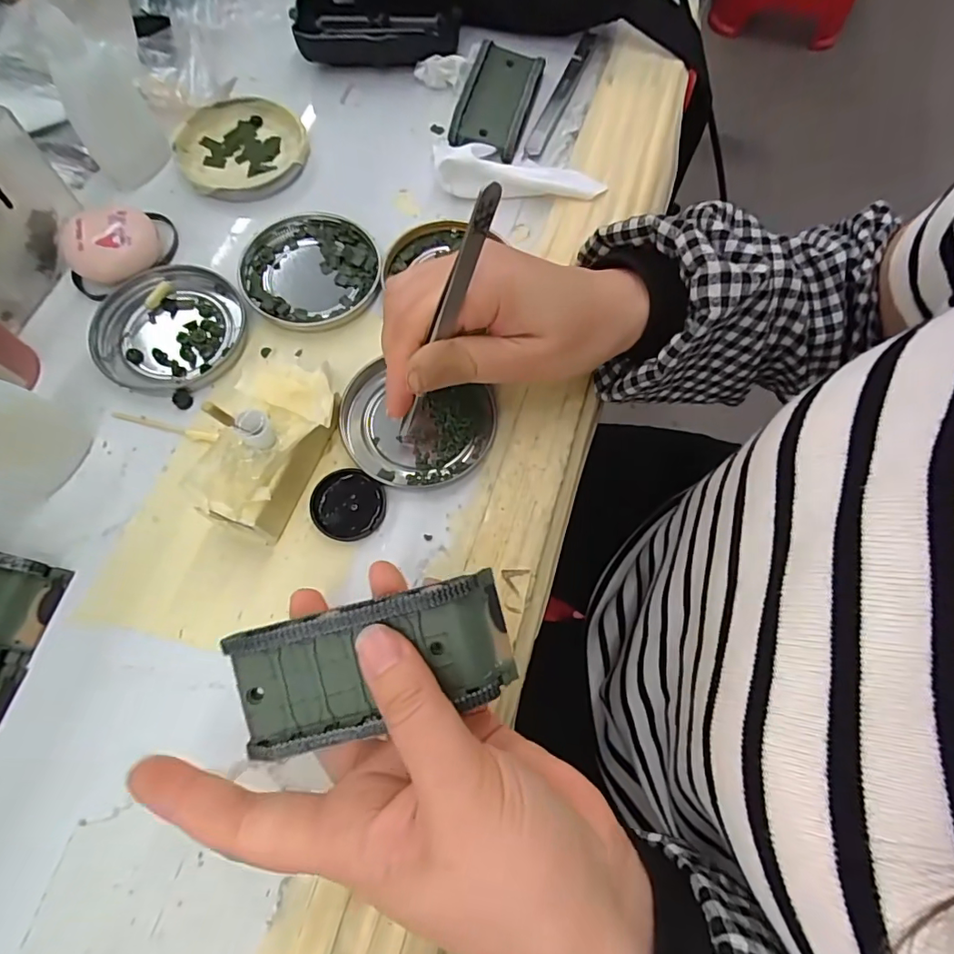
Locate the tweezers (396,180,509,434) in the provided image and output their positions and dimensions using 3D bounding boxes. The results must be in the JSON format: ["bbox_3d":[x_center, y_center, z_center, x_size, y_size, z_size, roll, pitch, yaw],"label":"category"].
[{"bbox_3d":[-0.016,-0.062,0.228,0.010,0.133,0.005,-31,71,-39],"label":"tweezers"}]

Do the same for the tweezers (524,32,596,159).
[{"bbox_3d":[0.059,-0.272,0.366,0.014,0.009,0.137,20,70,6],"label":"tweezers"}]

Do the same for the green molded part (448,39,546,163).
[{"bbox_3d":[0.015,-0.252,0.349,0.045,0.020,0.086,15,70,4],"label":"green molded part"}]

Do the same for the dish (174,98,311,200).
[{"bbox_3d":[-0.151,-0.213,0.334,0.078,0.009,0.078,1,69,-1],"label":"dish"}]

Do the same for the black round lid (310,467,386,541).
[{"bbox_3d":[-0.064,0.014,0.257,0.035,0.007,0.034,1,69,-1],"label":"black round lid"}]

